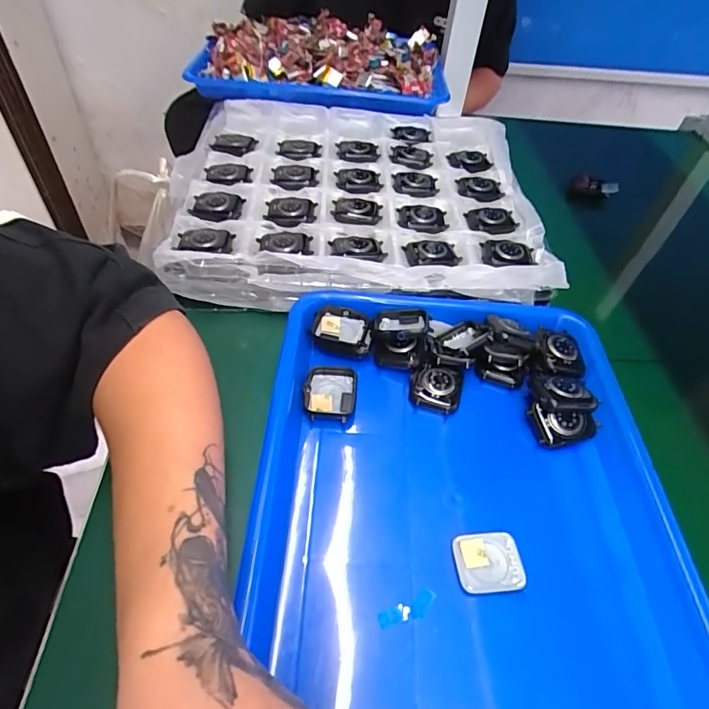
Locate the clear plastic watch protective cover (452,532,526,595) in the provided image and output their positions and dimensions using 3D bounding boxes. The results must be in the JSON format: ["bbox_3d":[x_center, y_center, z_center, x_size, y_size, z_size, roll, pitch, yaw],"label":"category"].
[{"bbox_3d":[0.079,0.123,0.279,0.037,0.004,0.032,-5,51,-2],"label":"clear plastic watch protective cover"}]

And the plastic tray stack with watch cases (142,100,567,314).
[{"bbox_3d":[-0.014,-0.177,0.504,0.379,0.046,0.329,2,48,-4],"label":"plastic tray stack with watch cases"}]

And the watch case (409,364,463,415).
[{"bbox_3d":[0.062,0.024,0.357,0.038,0.016,0.036,13,49,6],"label":"watch case"}]

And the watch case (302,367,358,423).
[{"bbox_3d":[-0.018,0.030,0.350,0.038,0.013,0.042,7,48,0],"label":"watch case"}]

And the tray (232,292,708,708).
[{"bbox_3d":[0.069,0.090,0.299,0.258,0.041,0.322,5,48,-1],"label":"tray"}]

